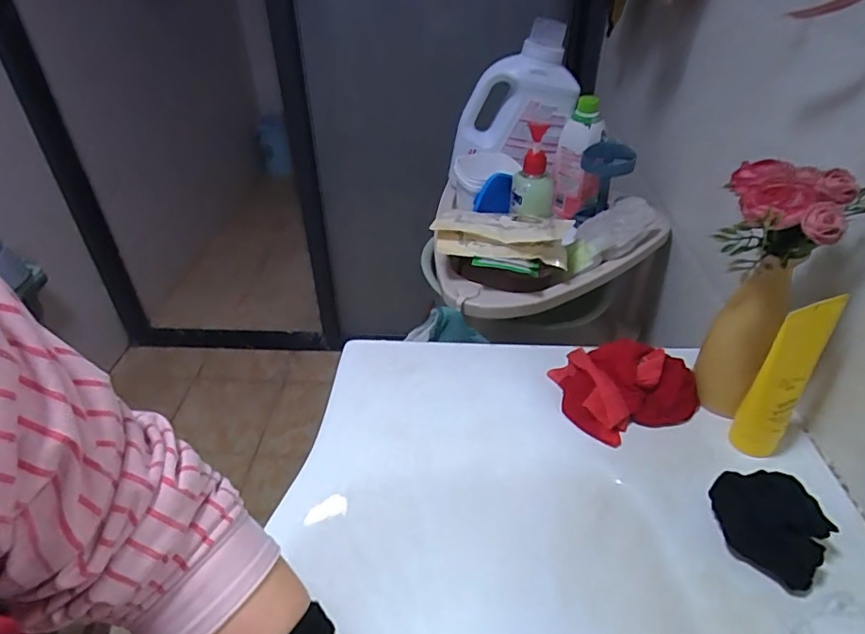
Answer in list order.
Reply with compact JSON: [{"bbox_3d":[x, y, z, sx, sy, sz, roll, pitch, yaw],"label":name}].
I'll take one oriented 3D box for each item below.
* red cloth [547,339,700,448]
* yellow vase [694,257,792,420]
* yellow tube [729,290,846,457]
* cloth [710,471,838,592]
[{"bbox_3d":[0.190,0.063,0.525,0.127,0.048,0.098,-5,38,-6],"label":"red cloth"},{"bbox_3d":[0.269,0.021,0.472,0.052,0.169,0.053,20,42,23],"label":"yellow vase"},{"bbox_3d":[0.288,0.052,0.440,0.051,0.151,0.031,-2,38,2],"label":"yellow tube"},{"bbox_3d":[0.251,0.148,0.405,0.078,0.052,0.062,29,46,31],"label":"cloth"}]

